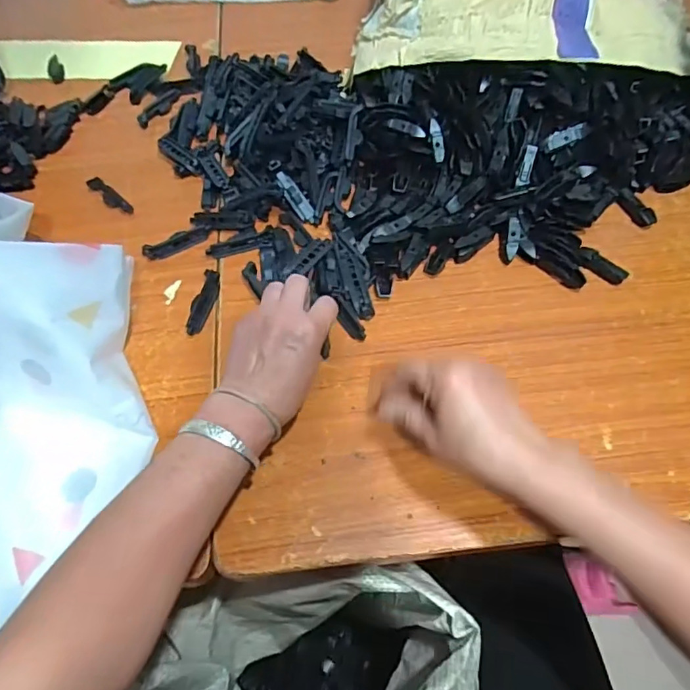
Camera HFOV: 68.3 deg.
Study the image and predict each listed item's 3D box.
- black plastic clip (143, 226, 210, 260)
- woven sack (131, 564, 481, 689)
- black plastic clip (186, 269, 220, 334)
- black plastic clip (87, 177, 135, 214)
[{"bbox_3d":[-0.183,-0.110,0.556,0.072,0.015,0.015,-21,61,-9],"label":"black plastic clip"},{"bbox_3d":[-0.028,0.356,0.531,0.293,0.287,0.187,-4,60,0],"label":"woven sack"},{"bbox_3d":[-0.143,-0.044,0.516,0.017,0.017,0.075,11,61,9],"label":"black plastic clip"},{"bbox_3d":[-0.280,-0.177,0.606,0.069,0.012,0.018,38,68,22],"label":"black plastic clip"}]

